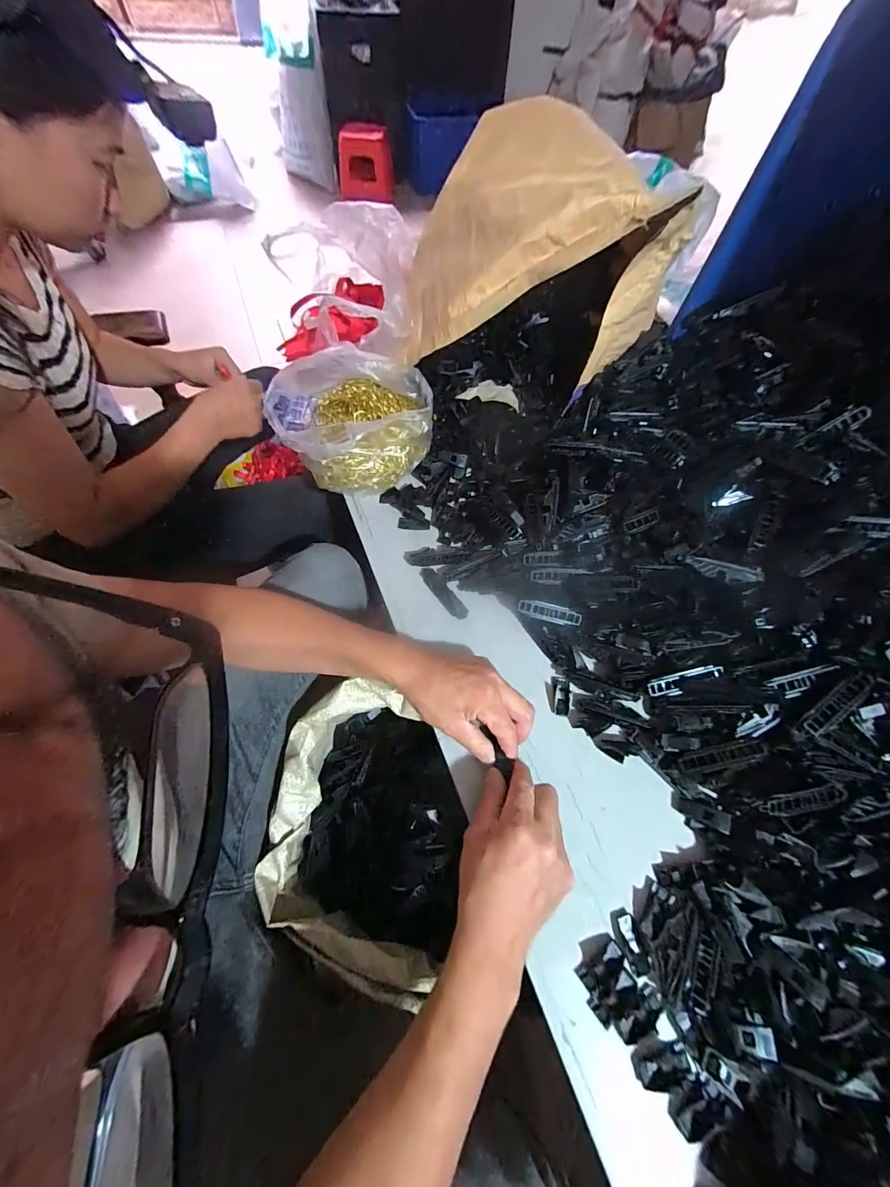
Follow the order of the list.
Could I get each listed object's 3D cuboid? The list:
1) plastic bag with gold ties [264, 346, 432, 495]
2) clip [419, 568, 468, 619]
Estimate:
[{"bbox_3d":[-0.132,-0.252,0.568,0.196,0.099,0.213,-31,67,-18],"label":"plastic bag with gold ties"},{"bbox_3d":[-0.002,-0.002,0.497,0.023,0.006,0.084,-30,67,-17],"label":"clip"}]

